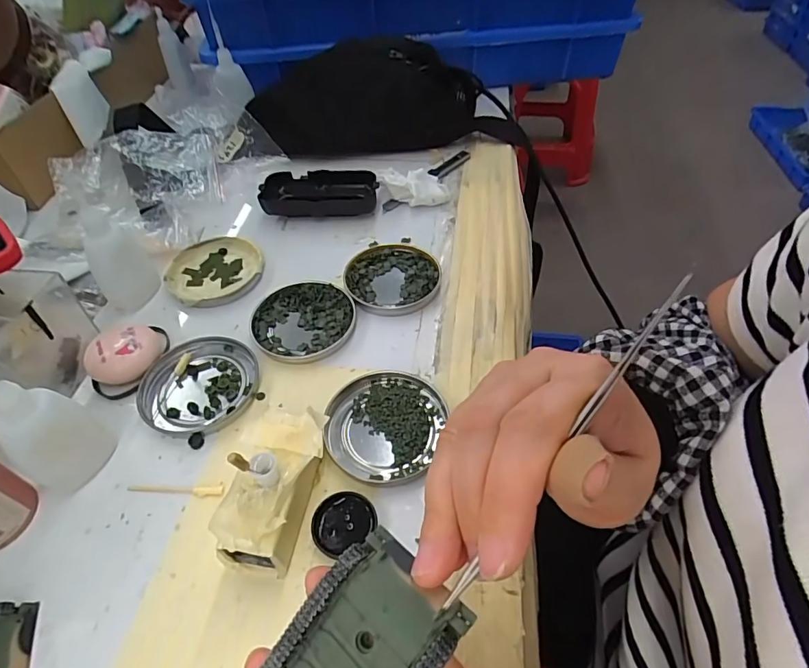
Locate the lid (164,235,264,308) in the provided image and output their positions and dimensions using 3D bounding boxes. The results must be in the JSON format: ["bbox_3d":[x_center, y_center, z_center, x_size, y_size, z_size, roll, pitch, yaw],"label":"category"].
[{"bbox_3d":[-0.163,-0.056,0.416,0.079,0.013,0.081,-1,49,2],"label":"lid"}]

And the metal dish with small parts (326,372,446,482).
[{"bbox_3d":[-0.012,0.057,0.312,0.076,0.008,0.078,-1,49,2],"label":"metal dish with small parts"}]

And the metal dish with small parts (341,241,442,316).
[{"bbox_3d":[-0.011,-0.049,0.403,0.076,0.009,0.081,-1,49,2],"label":"metal dish with small parts"}]

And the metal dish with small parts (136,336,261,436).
[{"bbox_3d":[-0.143,0.035,0.337,0.074,0.007,0.077,-1,49,2],"label":"metal dish with small parts"}]

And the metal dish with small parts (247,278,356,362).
[{"bbox_3d":[-0.078,-0.010,0.373,0.078,0.009,0.074,-1,49,2],"label":"metal dish with small parts"}]

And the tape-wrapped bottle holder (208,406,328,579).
[{"bbox_3d":[-0.071,0.083,0.268,0.046,0.045,0.087,9,50,10],"label":"tape-wrapped bottle holder"}]

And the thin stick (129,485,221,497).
[{"bbox_3d":[-0.138,0.093,0.289,0.058,0.004,0.007,0,49,3],"label":"thin stick"}]

